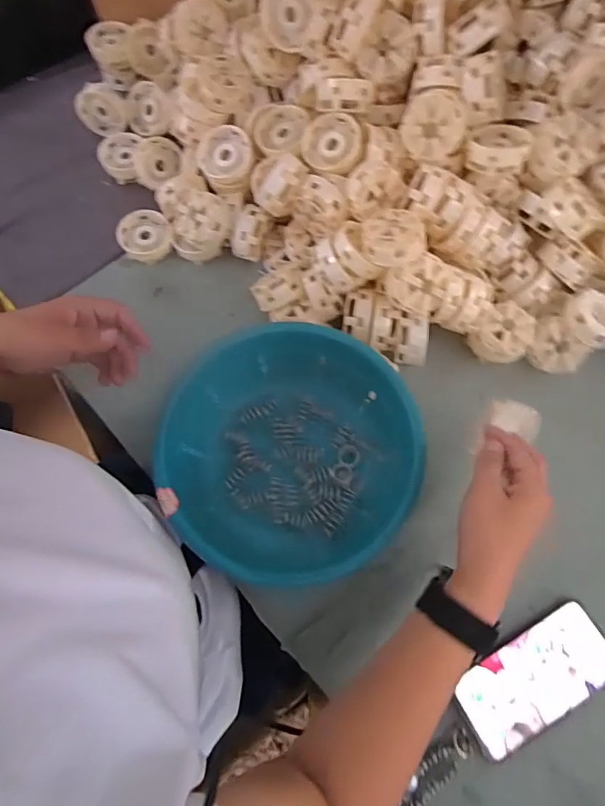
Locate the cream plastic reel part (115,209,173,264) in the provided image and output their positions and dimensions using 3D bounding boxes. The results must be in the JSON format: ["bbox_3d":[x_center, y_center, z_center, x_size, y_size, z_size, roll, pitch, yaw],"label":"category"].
[{"bbox_3d":[-0.208,-0.219,0.642,0.068,0.032,0.066,0,69,0],"label":"cream plastic reel part"}]

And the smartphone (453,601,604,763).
[{"bbox_3d":[0.233,0.275,0.481,0.162,0.016,0.077,-26,72,-10],"label":"smartphone"}]

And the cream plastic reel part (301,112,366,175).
[{"bbox_3d":[0.034,-0.298,0.561,0.078,0.025,0.071,8,82,22],"label":"cream plastic reel part"}]

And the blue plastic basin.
[{"bbox_3d":[-0.017,0.055,0.516,0.268,0.083,0.254,0,69,0],"label":"blue plastic basin"}]

